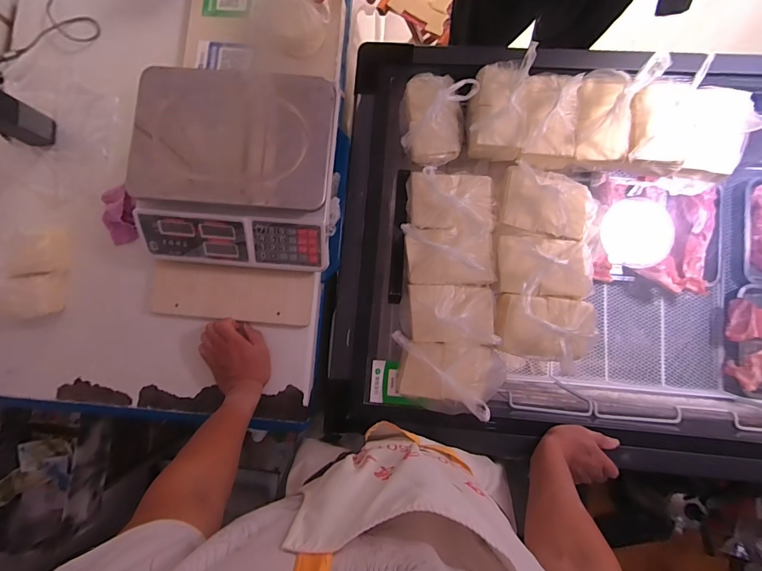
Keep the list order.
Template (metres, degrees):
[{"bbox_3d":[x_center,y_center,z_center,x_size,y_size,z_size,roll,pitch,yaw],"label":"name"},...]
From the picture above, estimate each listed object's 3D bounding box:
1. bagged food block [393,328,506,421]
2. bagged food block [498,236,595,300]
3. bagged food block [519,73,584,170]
[{"bbox_3d":[0.122,0.167,0.684,0.204,0.064,0.131,7,85,3],"label":"bagged food block"},{"bbox_3d":[0.301,-0.037,0.658,0.169,0.068,0.107,4,85,3],"label":"bagged food block"},{"bbox_3d":[0.312,-0.315,0.713,0.118,0.077,0.167,3,85,3],"label":"bagged food block"}]

